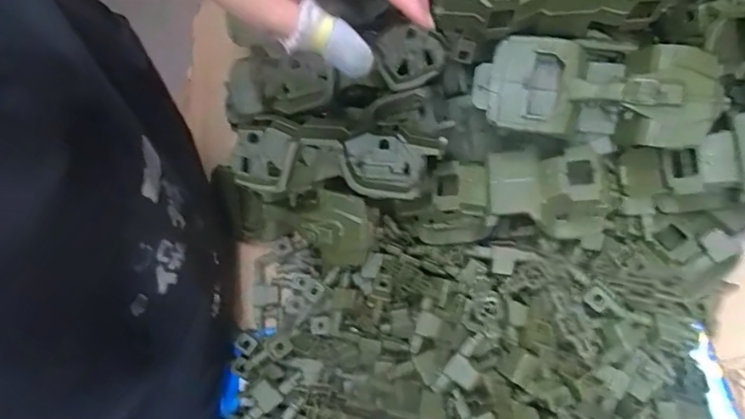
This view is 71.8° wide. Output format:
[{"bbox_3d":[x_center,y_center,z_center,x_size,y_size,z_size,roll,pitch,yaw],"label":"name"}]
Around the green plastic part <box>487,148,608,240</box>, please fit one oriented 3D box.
[{"bbox_3d":[0.159,-0.015,0.472,0.098,0.054,0.072,-4,65,19],"label":"green plastic part"}]

